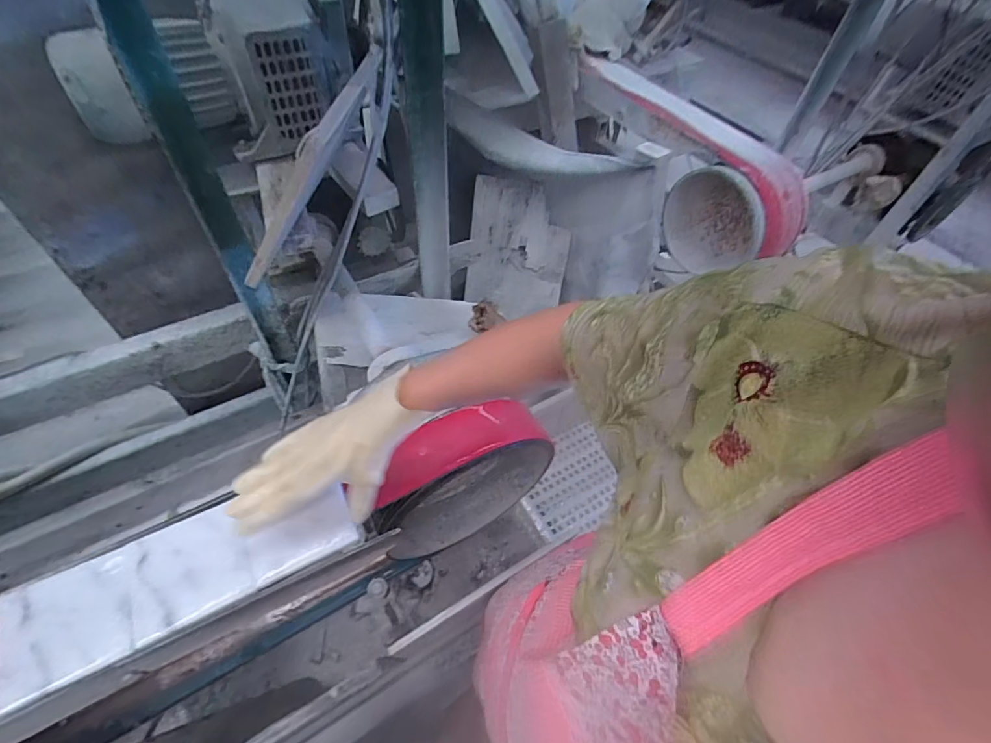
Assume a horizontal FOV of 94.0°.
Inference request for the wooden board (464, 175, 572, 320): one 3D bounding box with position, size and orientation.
[{"bbox_3d":[0.072,-0.366,1.416,0.296,0.403,0.024,5,32,-5],"label":"wooden board"}]

